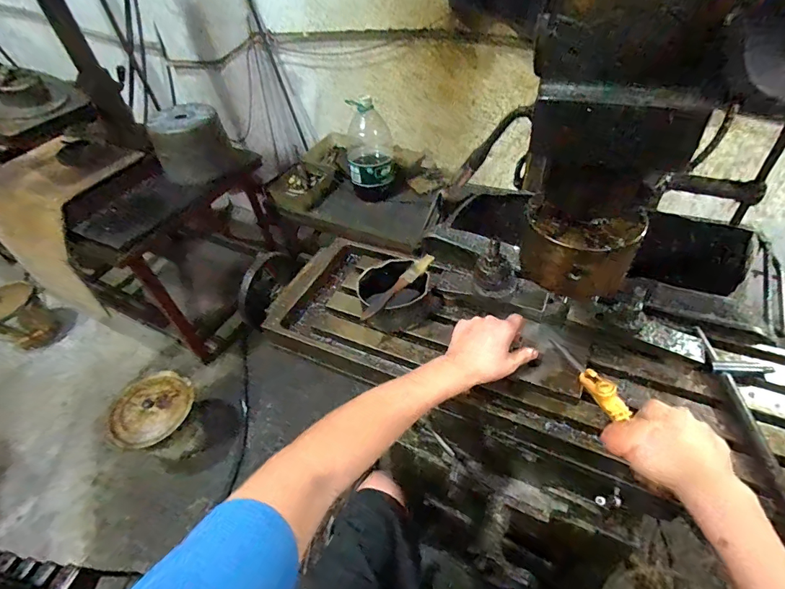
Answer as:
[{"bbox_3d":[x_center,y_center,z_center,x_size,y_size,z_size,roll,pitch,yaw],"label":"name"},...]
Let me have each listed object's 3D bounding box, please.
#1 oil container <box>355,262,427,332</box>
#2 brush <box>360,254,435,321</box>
[{"bbox_3d":[0.003,0.002,0.628,0.104,0.073,0.095,-3,47,3],"label":"oil container"},{"bbox_3d":[0.007,-0.012,0.600,0.021,0.021,0.144,34,59,31],"label":"brush"}]

